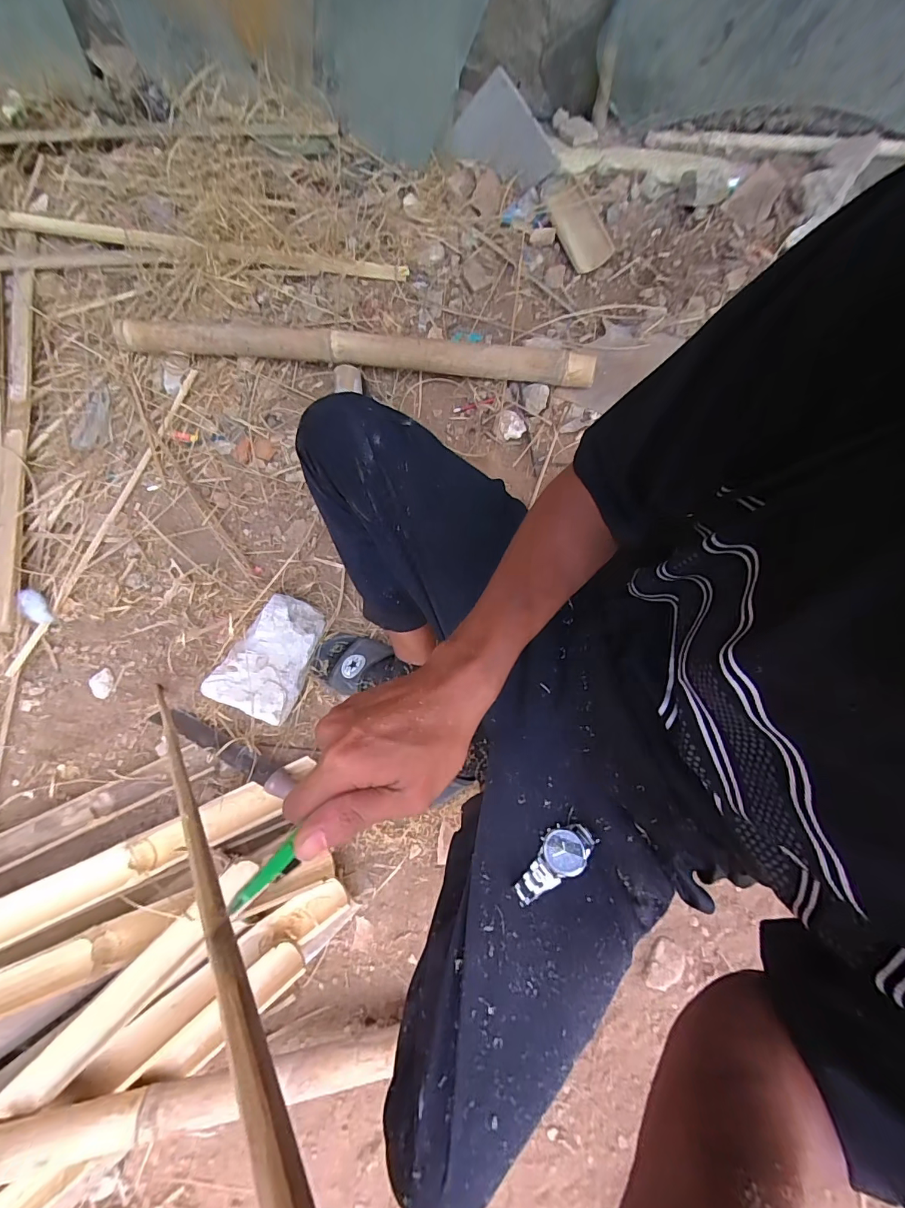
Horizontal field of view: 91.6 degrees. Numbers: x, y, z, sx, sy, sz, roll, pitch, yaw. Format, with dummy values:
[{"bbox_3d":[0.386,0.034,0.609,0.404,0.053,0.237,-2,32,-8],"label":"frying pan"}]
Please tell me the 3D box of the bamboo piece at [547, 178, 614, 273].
[{"bbox_3d":[0.261,-0.779,0.909,0.088,0.022,0.172,-30,94,-6],"label":"bamboo piece"}]

